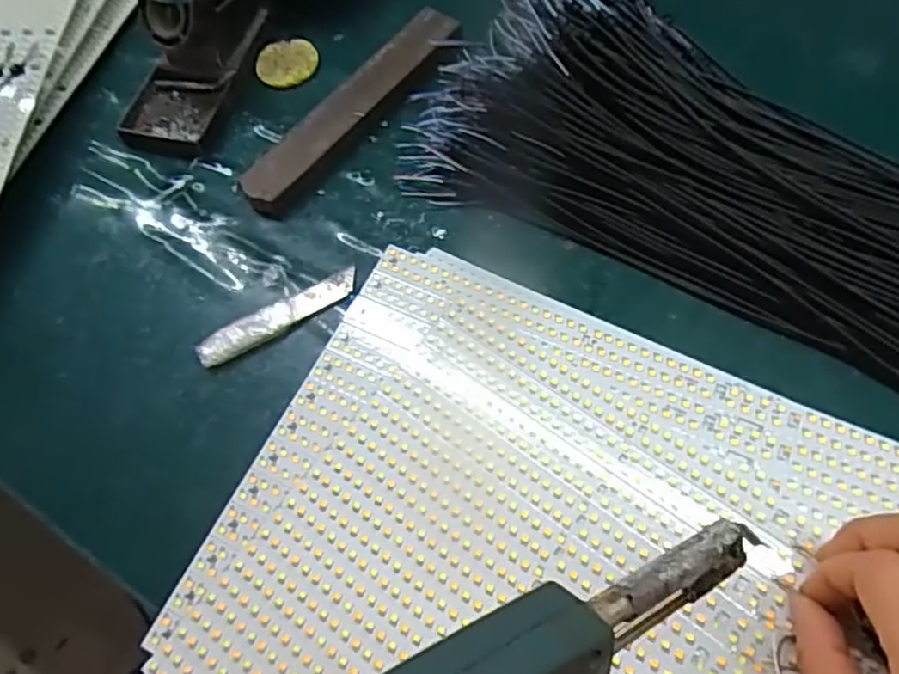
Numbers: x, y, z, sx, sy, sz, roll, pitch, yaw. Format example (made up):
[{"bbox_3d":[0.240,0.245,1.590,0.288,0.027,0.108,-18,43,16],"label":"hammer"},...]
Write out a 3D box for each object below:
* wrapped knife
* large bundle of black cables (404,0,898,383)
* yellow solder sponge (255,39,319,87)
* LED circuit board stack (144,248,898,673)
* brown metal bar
[{"bbox_3d":[-0.103,-0.013,0.408,0.103,0.011,0.019,-34,66,-9],"label":"wrapped knife"},{"bbox_3d":[0.218,-0.089,0.371,0.486,0.060,0.184,27,71,17],"label":"large bundle of black cables"},{"bbox_3d":[-0.122,-0.206,0.508,0.045,0.010,0.042,-11,64,1],"label":"yellow solder sponge"},{"bbox_3d":[0.095,0.140,0.279,0.430,0.017,0.295,29,68,18],"label":"LED circuit board stack"},{"bbox_3d":[-0.066,-0.162,0.472,0.032,0.023,0.198,36,74,20],"label":"brown metal bar"}]

